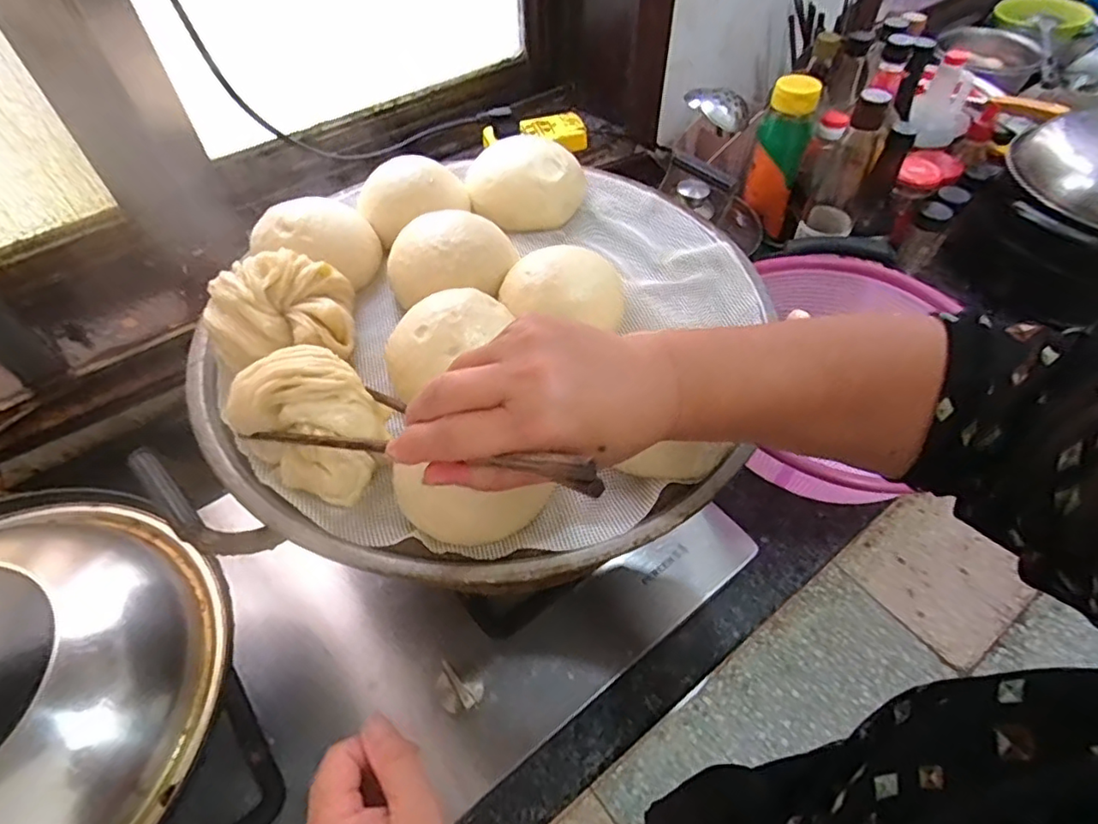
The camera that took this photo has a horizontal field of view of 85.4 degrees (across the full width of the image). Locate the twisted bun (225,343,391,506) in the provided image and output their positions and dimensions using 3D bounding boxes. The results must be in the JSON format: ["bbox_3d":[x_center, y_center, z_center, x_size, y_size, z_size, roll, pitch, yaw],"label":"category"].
[{"bbox_3d":[-0.136,0.005,0.342,0.083,0.058,0.062,32,59,22],"label":"twisted bun"}]

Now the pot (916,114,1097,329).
[{"bbox_3d":[0.671,-0.233,0.742,0.235,0.201,0.250,-31,58,-22],"label":"pot"}]

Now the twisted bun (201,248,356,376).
[{"bbox_3d":[-0.181,-0.071,0.402,0.086,0.043,0.077,-11,53,-9],"label":"twisted bun"}]

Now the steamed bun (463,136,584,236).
[{"bbox_3d":[-0.019,-0.192,0.500,0.094,0.058,0.064,-12,53,-9],"label":"steamed bun"}]

